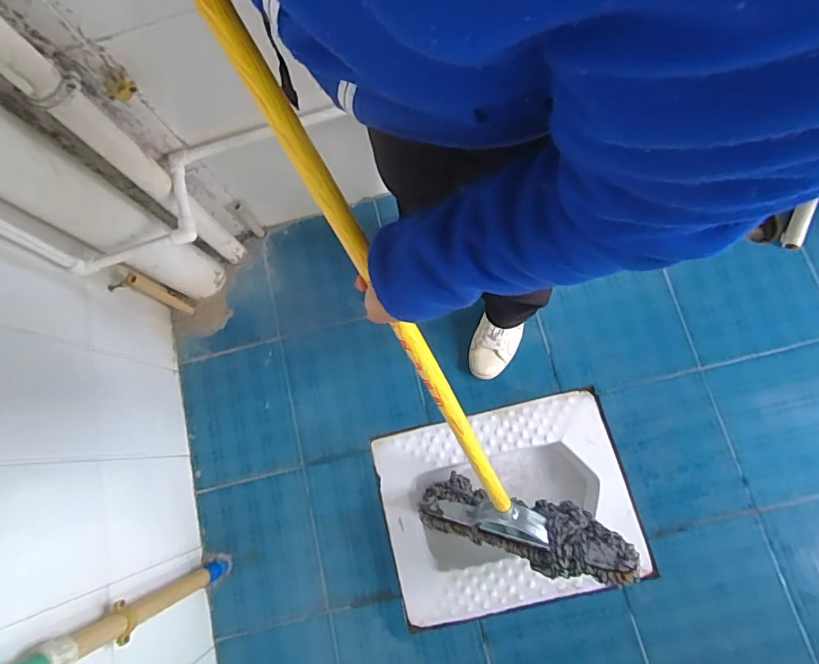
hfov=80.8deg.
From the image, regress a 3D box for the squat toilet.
[{"bbox_3d":[0.207,0.382,1.077,0.511,0.114,0.400,-14,76,2],"label":"squat toilet"}]

